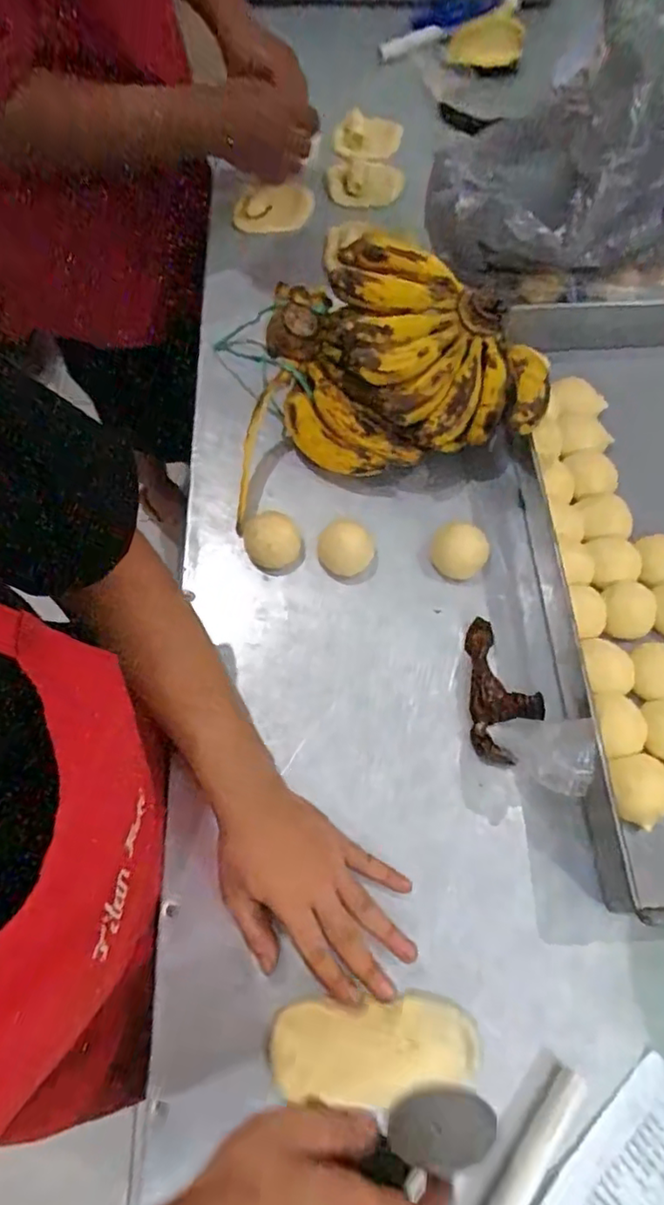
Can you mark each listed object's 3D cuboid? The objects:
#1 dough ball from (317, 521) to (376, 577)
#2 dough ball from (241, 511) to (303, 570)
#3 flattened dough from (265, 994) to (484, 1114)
[{"bbox_3d":[0.014,-0.050,0.593,0.053,0.038,0.042,2,65,2],"label":"dough ball"},{"bbox_3d":[-0.060,-0.061,0.600,0.059,0.045,0.048,-7,65,-3],"label":"dough ball"},{"bbox_3d":[0.032,0.322,0.435,0.147,0.014,0.060,-2,65,-2],"label":"flattened dough"}]

